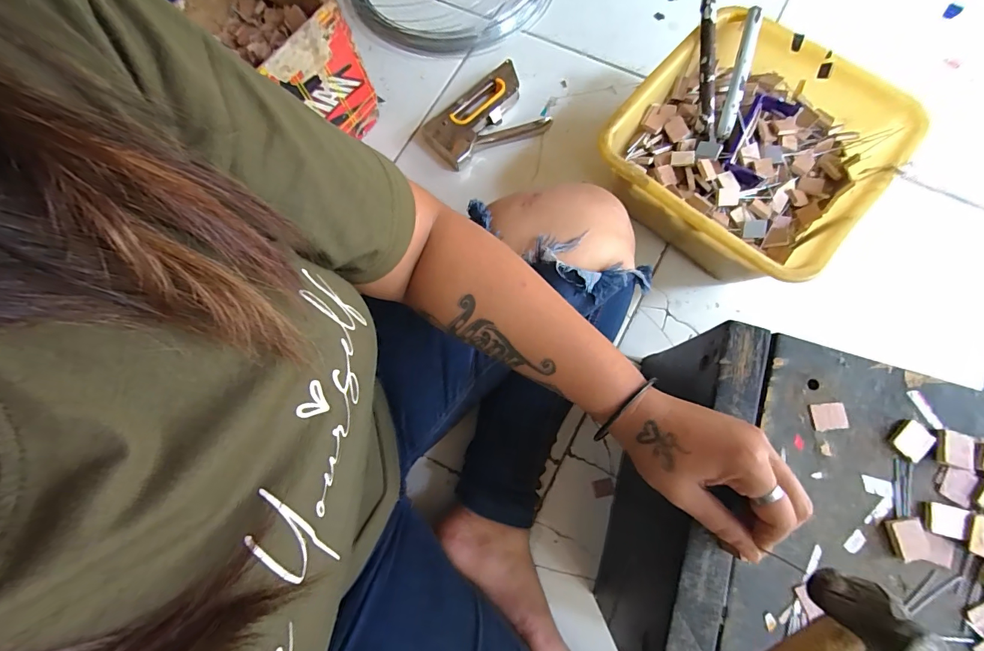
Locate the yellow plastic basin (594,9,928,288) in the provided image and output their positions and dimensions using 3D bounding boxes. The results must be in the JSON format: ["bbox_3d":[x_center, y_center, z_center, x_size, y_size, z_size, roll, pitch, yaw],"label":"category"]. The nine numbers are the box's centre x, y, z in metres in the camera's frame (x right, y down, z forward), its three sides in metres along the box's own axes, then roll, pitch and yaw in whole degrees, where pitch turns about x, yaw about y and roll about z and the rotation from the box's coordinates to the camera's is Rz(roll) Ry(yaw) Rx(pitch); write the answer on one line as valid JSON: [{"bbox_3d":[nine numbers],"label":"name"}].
[{"bbox_3d":[0.296,-0.199,0.505,0.266,0.121,0.268,40,82,12],"label":"yellow plastic basin"}]

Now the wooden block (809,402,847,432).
[{"bbox_3d":[0.247,0.066,0.302,0.024,0.004,0.019,-9,76,1],"label":"wooden block"}]

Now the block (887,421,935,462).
[{"bbox_3d":[0.297,0.081,0.292,0.027,0.004,0.021,-44,78,-7],"label":"block"}]

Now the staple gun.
[{"bbox_3d":[-0.016,-0.299,0.597,0.161,0.023,0.112,-30,76,-4],"label":"staple gun"}]

